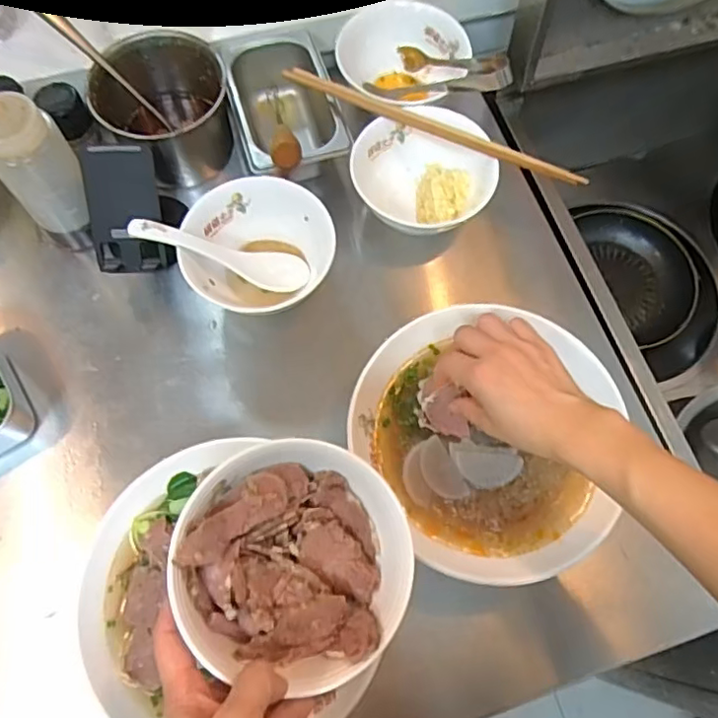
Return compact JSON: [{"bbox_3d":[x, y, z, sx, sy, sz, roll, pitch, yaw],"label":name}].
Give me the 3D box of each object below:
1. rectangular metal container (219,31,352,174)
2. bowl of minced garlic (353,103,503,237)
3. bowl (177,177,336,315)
[{"bbox_3d":[-0.081,-0.271,0.684,0.110,0.080,0.190,-15,69,-7],"label":"rectangular metal container"},{"bbox_3d":[0.060,-0.189,0.631,0.130,0.075,0.128,0,68,-1],"label":"bowl of minced garlic"},{"bbox_3d":[-0.102,-0.109,0.595,0.135,0.065,0.127,0,68,-1],"label":"bowl"}]

